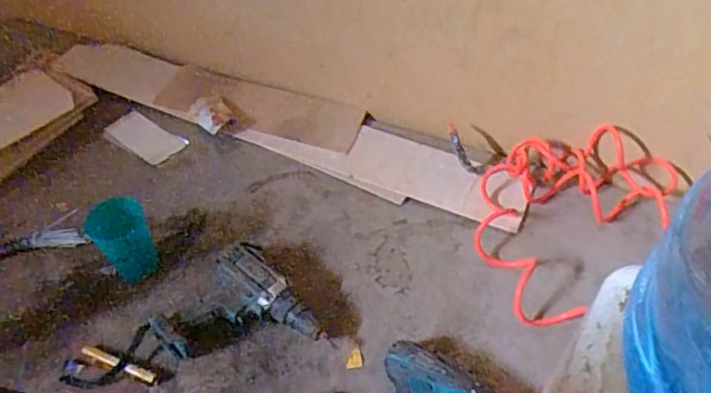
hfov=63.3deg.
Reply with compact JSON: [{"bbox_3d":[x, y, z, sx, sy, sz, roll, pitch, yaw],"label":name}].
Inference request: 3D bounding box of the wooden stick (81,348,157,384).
[{"bbox_3d":[-0.313,0.220,0.762,0.106,0.011,0.013,16,50,15],"label":"wooden stick"}]

